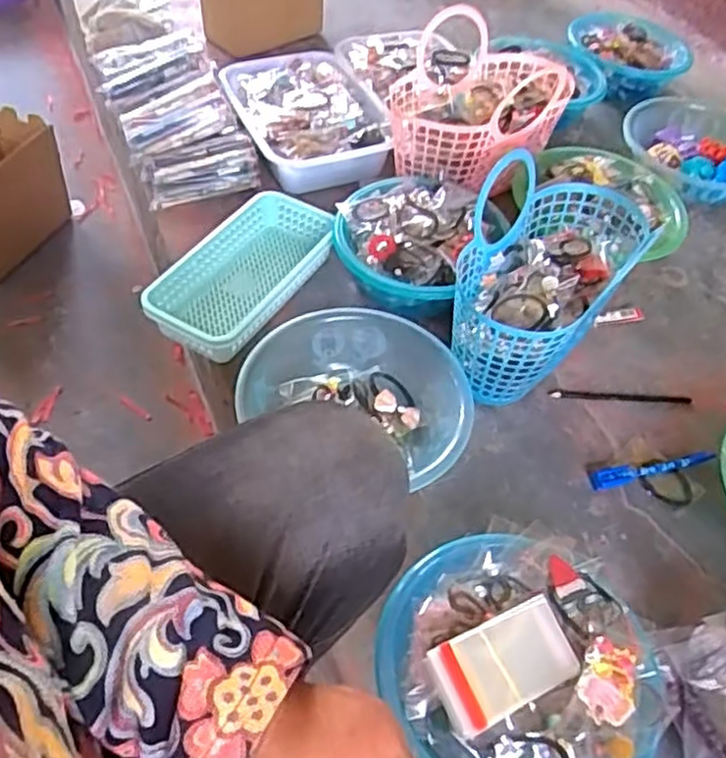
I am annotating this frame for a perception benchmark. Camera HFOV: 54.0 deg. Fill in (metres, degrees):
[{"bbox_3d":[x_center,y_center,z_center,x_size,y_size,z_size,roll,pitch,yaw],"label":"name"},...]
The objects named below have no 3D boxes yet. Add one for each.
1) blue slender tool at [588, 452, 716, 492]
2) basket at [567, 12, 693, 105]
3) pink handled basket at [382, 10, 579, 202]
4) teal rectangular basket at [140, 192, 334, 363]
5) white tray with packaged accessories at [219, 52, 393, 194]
[{"bbox_3d":[0.317,0.097,0.775,0.146,0.013,0.022,-8,54,-10],"label":"blue slender tool"},{"bbox_3d":[0.479,-0.586,1.307,0.211,0.079,0.223,16,53,8],"label":"basket"},{"bbox_3d":[0.163,-0.384,0.974,0.239,0.153,0.208,-1,53,-5],"label":"pink handled basket"},{"bbox_3d":[-0.143,-0.129,0.899,0.129,0.071,0.272,28,56,16],"label":"teal rectangular basket"},{"bbox_3d":[-0.085,-0.398,1.082,0.203,0.070,0.279,-15,55,-16],"label":"white tray with packaged accessories"}]

